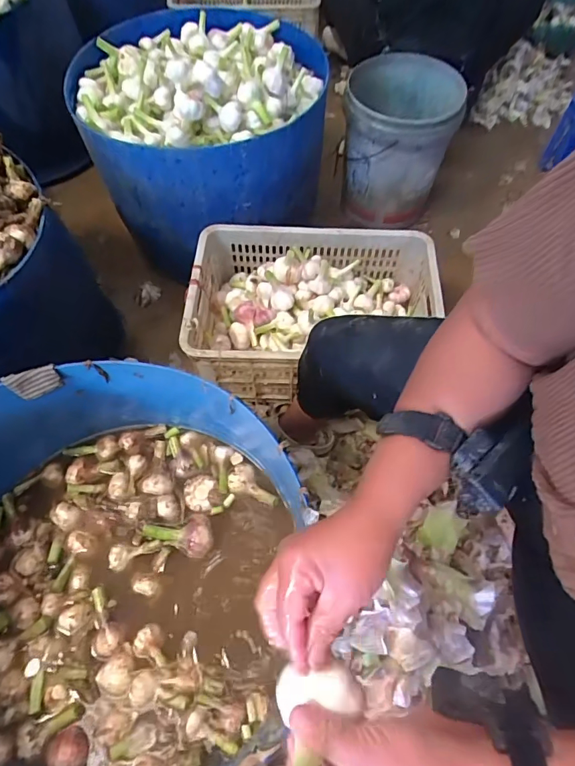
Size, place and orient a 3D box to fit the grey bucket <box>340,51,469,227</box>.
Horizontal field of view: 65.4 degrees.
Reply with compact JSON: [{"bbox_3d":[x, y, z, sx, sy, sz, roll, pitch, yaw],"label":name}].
[{"bbox_3d":[0.303,-0.674,1.288,0.283,0.359,0.295,1,60,-1],"label":"grey bucket"}]

